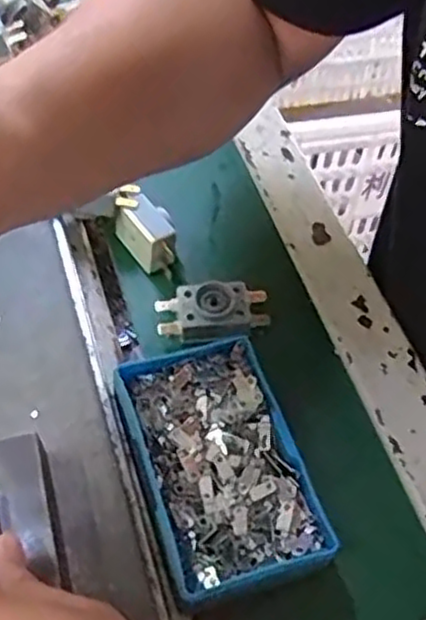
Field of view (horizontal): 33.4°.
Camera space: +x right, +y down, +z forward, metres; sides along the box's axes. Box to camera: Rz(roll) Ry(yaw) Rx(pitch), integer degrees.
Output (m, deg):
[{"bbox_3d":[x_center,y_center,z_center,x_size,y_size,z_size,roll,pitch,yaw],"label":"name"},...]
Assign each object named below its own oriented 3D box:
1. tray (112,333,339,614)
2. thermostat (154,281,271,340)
[{"bbox_3d":[0.001,0.071,0.333,0.072,0.026,0.120,-16,58,-11],"label":"tray"},{"bbox_3d":[0.000,0.001,0.383,0.058,0.020,0.029,-5,56,0],"label":"thermostat"}]

